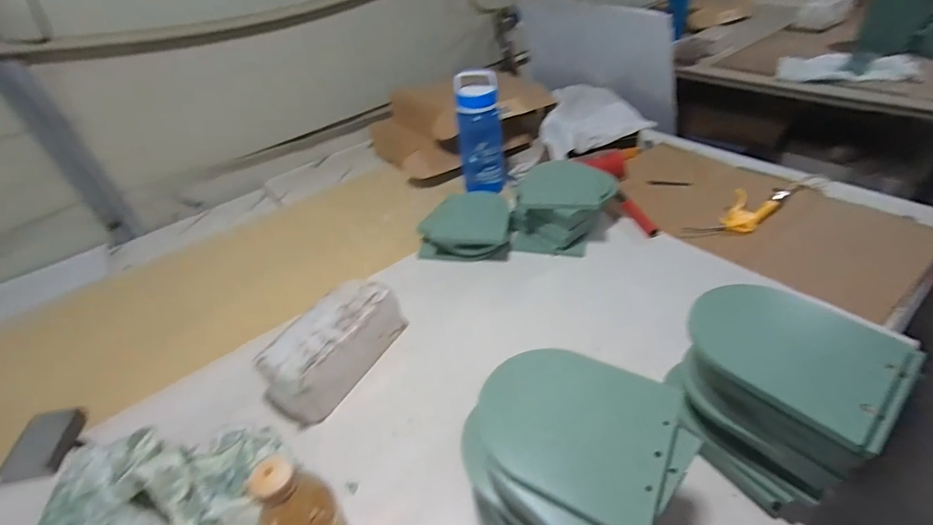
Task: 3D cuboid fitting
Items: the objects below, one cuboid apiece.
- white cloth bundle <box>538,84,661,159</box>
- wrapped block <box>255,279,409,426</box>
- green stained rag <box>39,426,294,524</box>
[{"bbox_3d":[0.317,-0.398,1.180,0.259,0.077,0.276,-16,40,-10],"label":"white cloth bundle"},{"bbox_3d":[-0.208,0.128,0.676,0.109,0.097,0.222,13,44,24],"label":"wrapped block"},{"bbox_3d":[-0.374,0.297,0.528,0.304,0.063,0.210,-13,40,-5],"label":"green stained rag"}]

